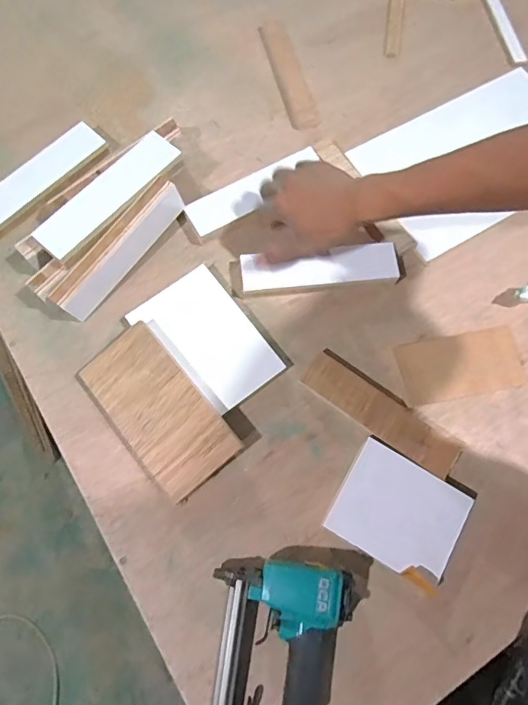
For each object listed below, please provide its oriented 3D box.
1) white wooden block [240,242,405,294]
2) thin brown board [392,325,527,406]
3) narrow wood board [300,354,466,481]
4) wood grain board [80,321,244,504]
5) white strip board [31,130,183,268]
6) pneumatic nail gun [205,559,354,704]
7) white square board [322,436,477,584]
[{"bbox_3d":[0.078,-0.109,0.598,0.211,0.026,0.057,-7,72,-8],"label":"white wooden block"},{"bbox_3d":[0.243,0.015,0.573,0.150,0.006,0.079,-10,73,-5],"label":"thin brown board"},{"bbox_3d":[0.136,0.072,0.544,0.192,0.018,0.047,35,74,9],"label":"narrow wood board"},{"bbox_3d":[-0.120,0.064,0.521,0.097,0.011,0.189,-40,77,-3],"label":"wood grain board"},{"bbox_3d":[-0.182,-0.188,0.554,0.050,0.017,0.197,40,78,11],"label":"white strip board"},{"bbox_3d":[0.012,0.311,0.452,0.134,0.046,0.209,8,72,1],"label":"pneumatic nail gun"},{"bbox_3d":[0.149,0.176,0.514,0.130,0.017,0.109,30,74,8],"label":"white square board"}]

